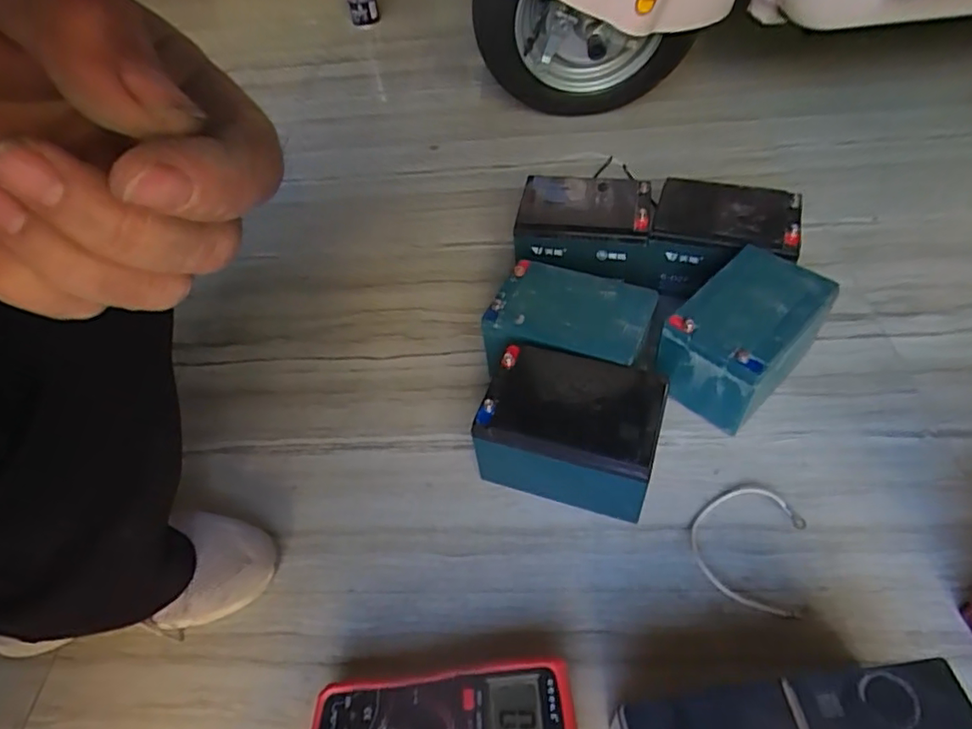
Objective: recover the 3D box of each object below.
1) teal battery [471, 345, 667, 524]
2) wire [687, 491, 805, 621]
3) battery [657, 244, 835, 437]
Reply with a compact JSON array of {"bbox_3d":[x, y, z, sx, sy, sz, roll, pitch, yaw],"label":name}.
[{"bbox_3d":[0.075,0.061,0.520,0.151,0.098,0.105,13,53,16],"label":"teal battery"},{"bbox_3d":[0.217,0.148,0.476,0.087,0.008,0.104,11,53,15],"label":"wire"},{"bbox_3d":[0.252,-0.023,0.564,0.099,0.100,0.151,36,62,30],"label":"battery"}]

